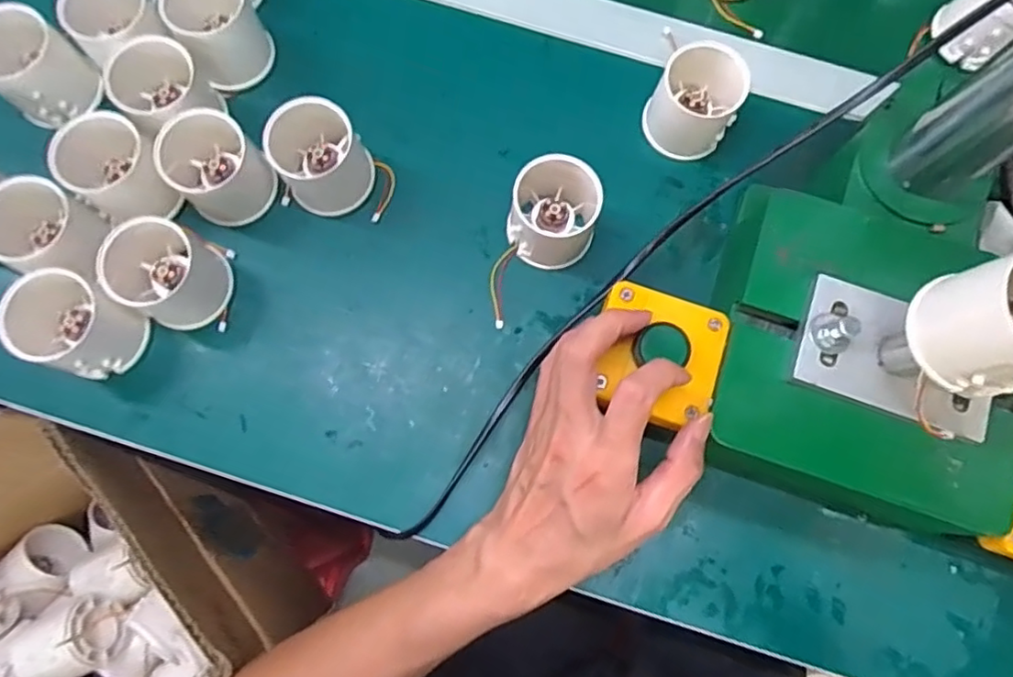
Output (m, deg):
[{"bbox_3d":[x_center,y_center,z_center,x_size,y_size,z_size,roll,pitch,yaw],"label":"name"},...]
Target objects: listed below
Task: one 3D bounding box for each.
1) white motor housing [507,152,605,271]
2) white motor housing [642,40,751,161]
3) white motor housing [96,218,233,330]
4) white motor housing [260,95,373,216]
[{"bbox_3d":[0.030,-0.078,0.380,0.053,0.051,0.060,13,78,3],"label":"white motor housing"},{"bbox_3d":[0.125,-0.159,0.401,0.055,0.057,0.063,35,80,7],"label":"white motor housing"},{"bbox_3d":[-0.198,-0.036,0.371,0.047,0.065,0.051,0,78,0],"label":"white motor housing"},{"bbox_3d":[-0.118,-0.115,0.392,0.054,0.063,0.054,0,78,0],"label":"white motor housing"}]

